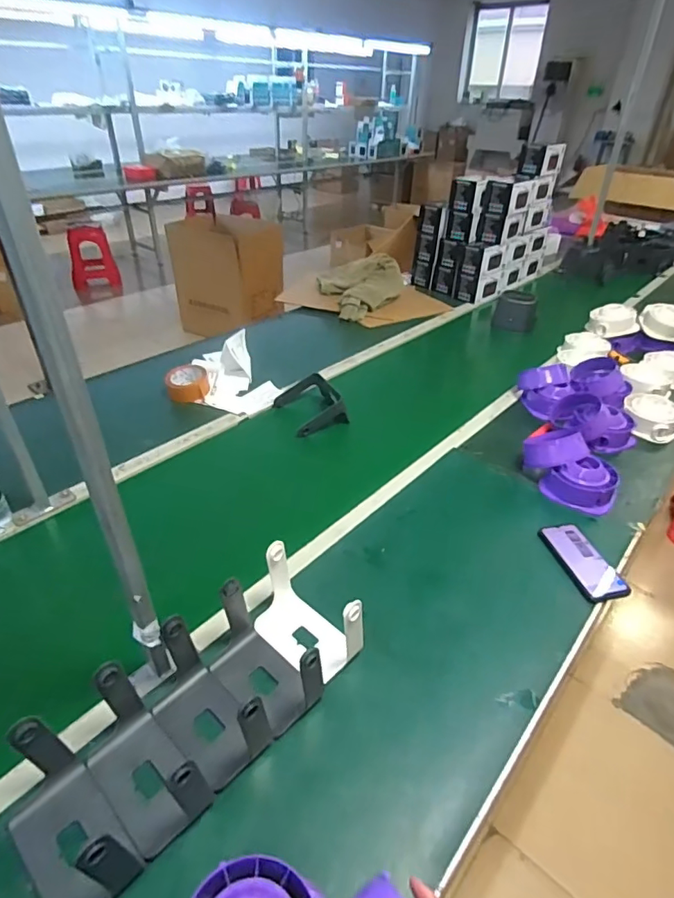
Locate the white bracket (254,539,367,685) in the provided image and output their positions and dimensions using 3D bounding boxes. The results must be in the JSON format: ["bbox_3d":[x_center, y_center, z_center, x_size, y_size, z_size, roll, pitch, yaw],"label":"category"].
[{"bbox_3d":[-0.045,0.222,0.707,0.175,0.123,0.087,27,43,32],"label":"white bracket"}]

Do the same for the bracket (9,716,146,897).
[{"bbox_3d":[-0.283,0.361,0.505,0.160,0.122,0.087,29,44,34],"label":"bracket"}]

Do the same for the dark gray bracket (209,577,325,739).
[{"bbox_3d":[-0.099,0.262,0.652,0.168,0.122,0.079,28,43,33],"label":"dark gray bracket"}]

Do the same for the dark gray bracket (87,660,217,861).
[{"bbox_3d":[-0.224,0.330,0.557,0.159,0.120,0.084,28,43,32],"label":"dark gray bracket"}]

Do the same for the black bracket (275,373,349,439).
[{"bbox_3d":[-0.060,-0.119,1.267,0.146,0.077,0.154,-16,39,-23],"label":"black bracket"}]

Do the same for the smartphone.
[{"bbox_3d":[0.417,0.190,0.870,0.090,0.010,0.165,-2,37,-15],"label":"smartphone"}]

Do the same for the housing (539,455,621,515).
[{"bbox_3d":[0.479,0.068,1.002,0.135,0.062,0.116,21,40,25],"label":"housing"}]

